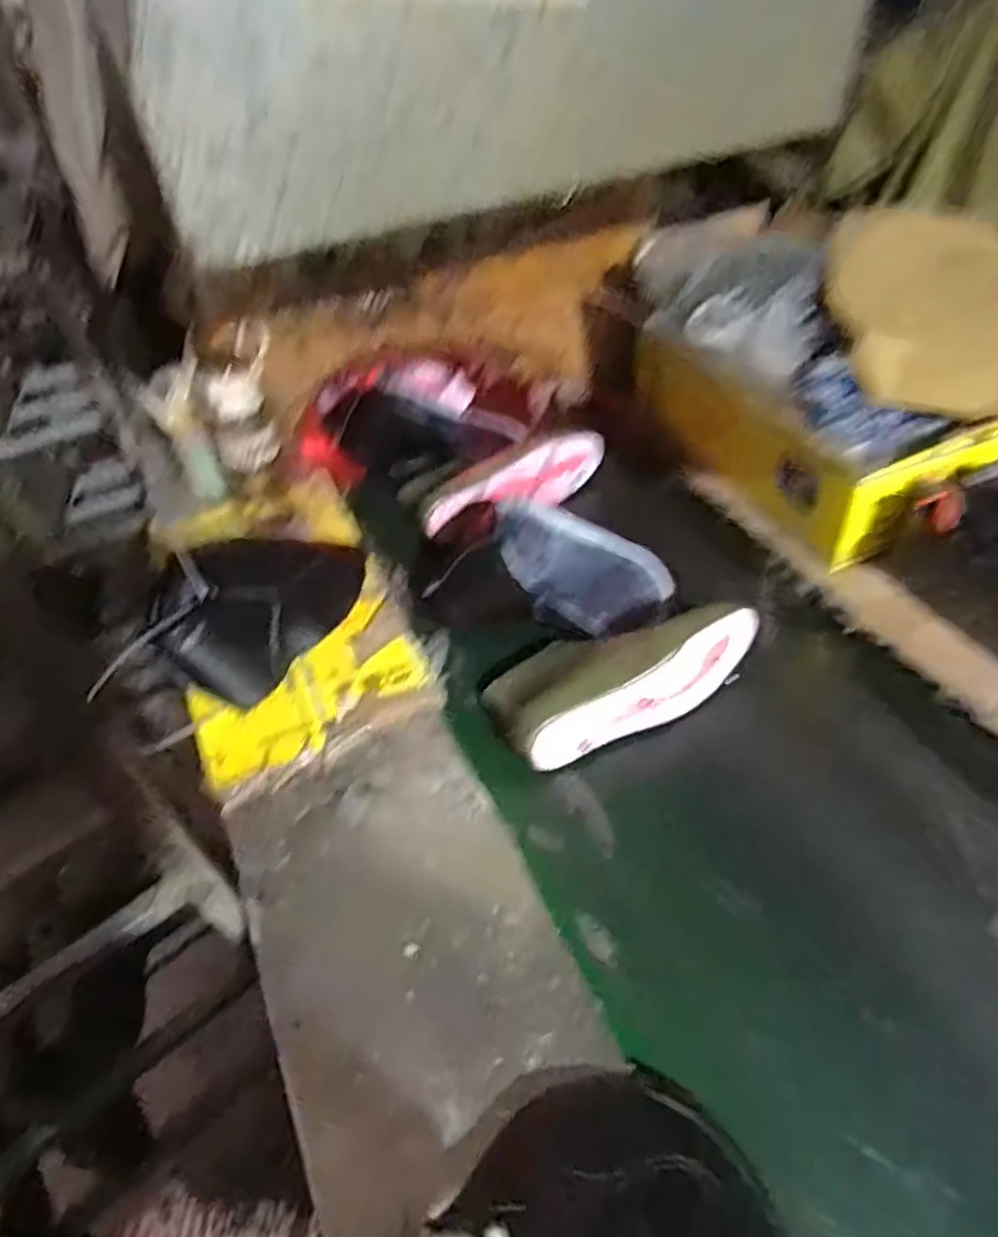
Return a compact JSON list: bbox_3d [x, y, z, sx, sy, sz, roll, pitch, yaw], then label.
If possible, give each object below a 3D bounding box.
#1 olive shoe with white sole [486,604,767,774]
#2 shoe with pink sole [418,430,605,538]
[{"bbox_3d":[0.129,0.050,0.730,0.272,0.086,0.113,-17,48,-15],"label":"olive shoe with white sole"},{"bbox_3d":[0.020,-0.166,0.947,0.286,0.087,0.110,-24,50,-21],"label":"shoe with pink sole"}]

